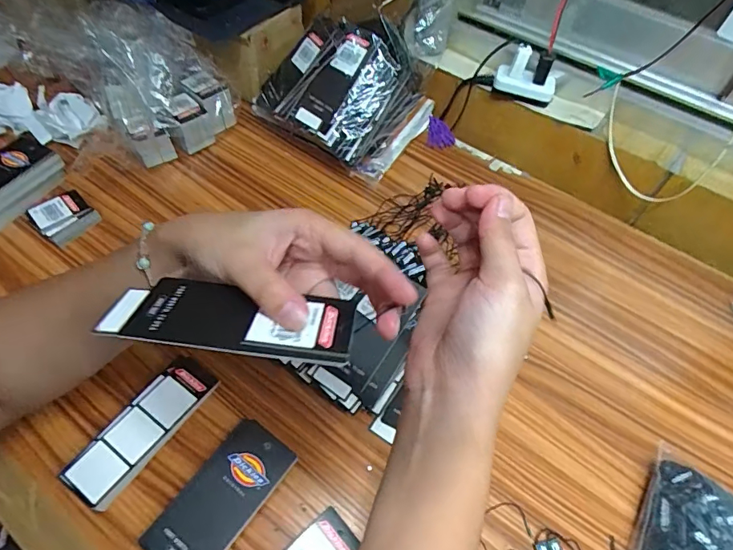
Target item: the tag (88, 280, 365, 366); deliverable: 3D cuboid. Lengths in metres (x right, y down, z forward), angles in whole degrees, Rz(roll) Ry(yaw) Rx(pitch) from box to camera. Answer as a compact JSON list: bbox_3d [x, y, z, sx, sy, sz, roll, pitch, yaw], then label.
[{"bbox_3d":[-0.064,0.021,0.234,0.115,0.006,0.051,4,32,-2],"label":"tag"}]

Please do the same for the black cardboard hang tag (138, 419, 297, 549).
[{"bbox_3d":[-0.107,0.168,0.350,0.052,0.023,0.108,32,58,18],"label":"black cardboard hang tag"}]

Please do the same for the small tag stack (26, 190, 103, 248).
[{"bbox_3d":[-0.319,-0.061,0.495,0.051,0.022,0.051,36,59,20],"label":"small tag stack"}]

